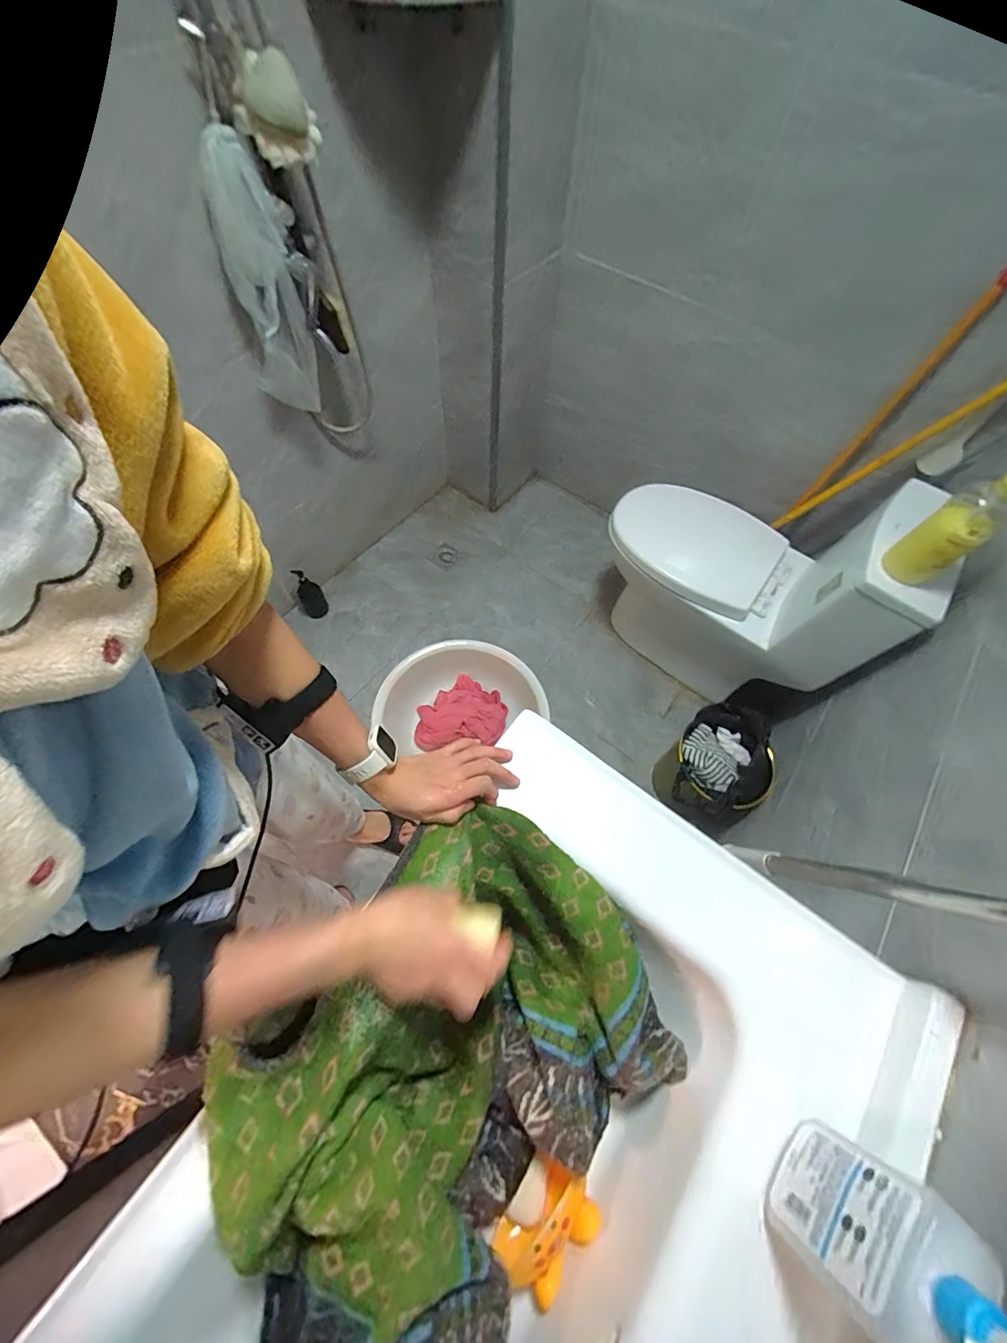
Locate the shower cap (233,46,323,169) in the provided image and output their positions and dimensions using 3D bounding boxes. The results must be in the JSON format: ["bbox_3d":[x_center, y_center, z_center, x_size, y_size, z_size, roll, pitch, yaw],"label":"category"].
[{"bbox_3d":[-0.372,-0.918,0.758,0.105,0.102,0.091,5,64,0],"label":"shower cap"}]

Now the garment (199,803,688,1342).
[{"bbox_3d":[-0.074,0.415,0.421,0.337,0.144,0.512,41,70,16],"label":"garment"}]

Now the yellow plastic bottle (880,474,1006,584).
[{"bbox_3d":[0.783,-0.254,0.782,0.069,0.267,0.090,-32,70,-16],"label":"yellow plastic bottle"}]

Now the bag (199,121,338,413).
[{"bbox_3d":[-0.462,-0.756,0.926,0.148,0.419,0.081,-39,72,-19],"label":"bag"}]

